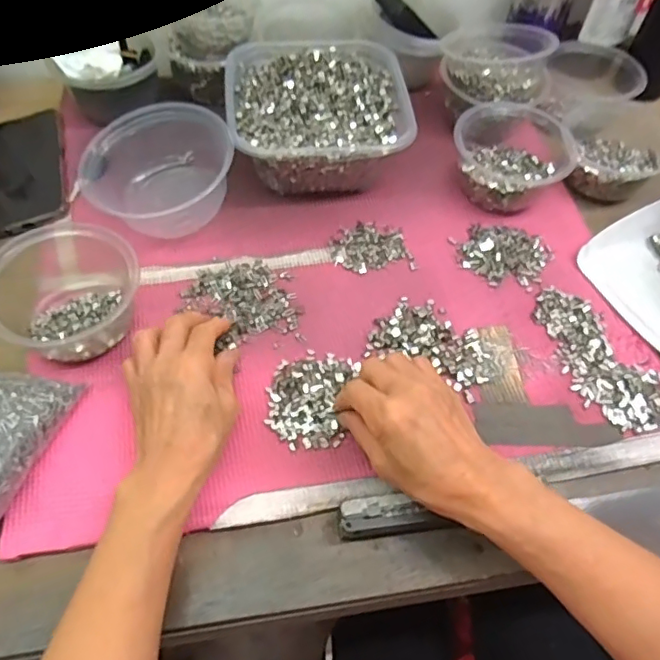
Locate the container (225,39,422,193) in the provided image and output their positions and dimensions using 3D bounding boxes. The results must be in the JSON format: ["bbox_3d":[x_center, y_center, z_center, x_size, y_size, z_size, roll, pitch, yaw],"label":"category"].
[{"bbox_3d":[-0.014,-0.217,0.575,0.170,0.073,0.171,-4,59,-6],"label":"container"}]

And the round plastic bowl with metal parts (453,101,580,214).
[{"bbox_3d":[0.184,-0.180,0.569,0.114,0.067,0.123,2,58,-3],"label":"round plastic bowl with metal parts"}]

